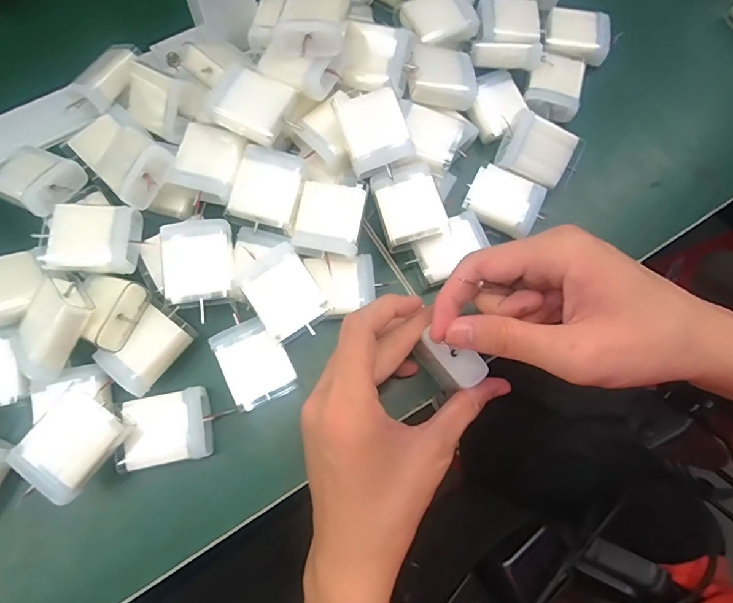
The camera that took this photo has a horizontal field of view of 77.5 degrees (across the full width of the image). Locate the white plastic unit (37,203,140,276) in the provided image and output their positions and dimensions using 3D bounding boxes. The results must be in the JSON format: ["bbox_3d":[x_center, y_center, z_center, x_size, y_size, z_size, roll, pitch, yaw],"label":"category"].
[{"bbox_3d":[-0.169,-0.037,0.284,0.050,0.017,0.042,1,73,-2],"label":"white plastic unit"}]

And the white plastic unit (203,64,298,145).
[{"bbox_3d":[-0.073,-0.128,0.292,0.046,0.012,0.041,24,74,5],"label":"white plastic unit"}]

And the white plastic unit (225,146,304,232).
[{"bbox_3d":[-0.062,-0.073,0.298,0.046,0.017,0.052,19,73,4],"label":"white plastic unit"}]

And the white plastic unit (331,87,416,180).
[{"bbox_3d":[0.005,-0.109,0.293,0.040,0.018,0.051,-19,75,-8],"label":"white plastic unit"}]

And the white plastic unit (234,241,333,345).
[{"bbox_3d":[-0.052,-0.005,0.286,0.040,0.016,0.052,-35,94,-14],"label":"white plastic unit"}]

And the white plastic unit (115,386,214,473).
[{"bbox_3d":[-0.120,0.076,0.275,0.050,0.013,0.040,-9,74,-5],"label":"white plastic unit"}]

